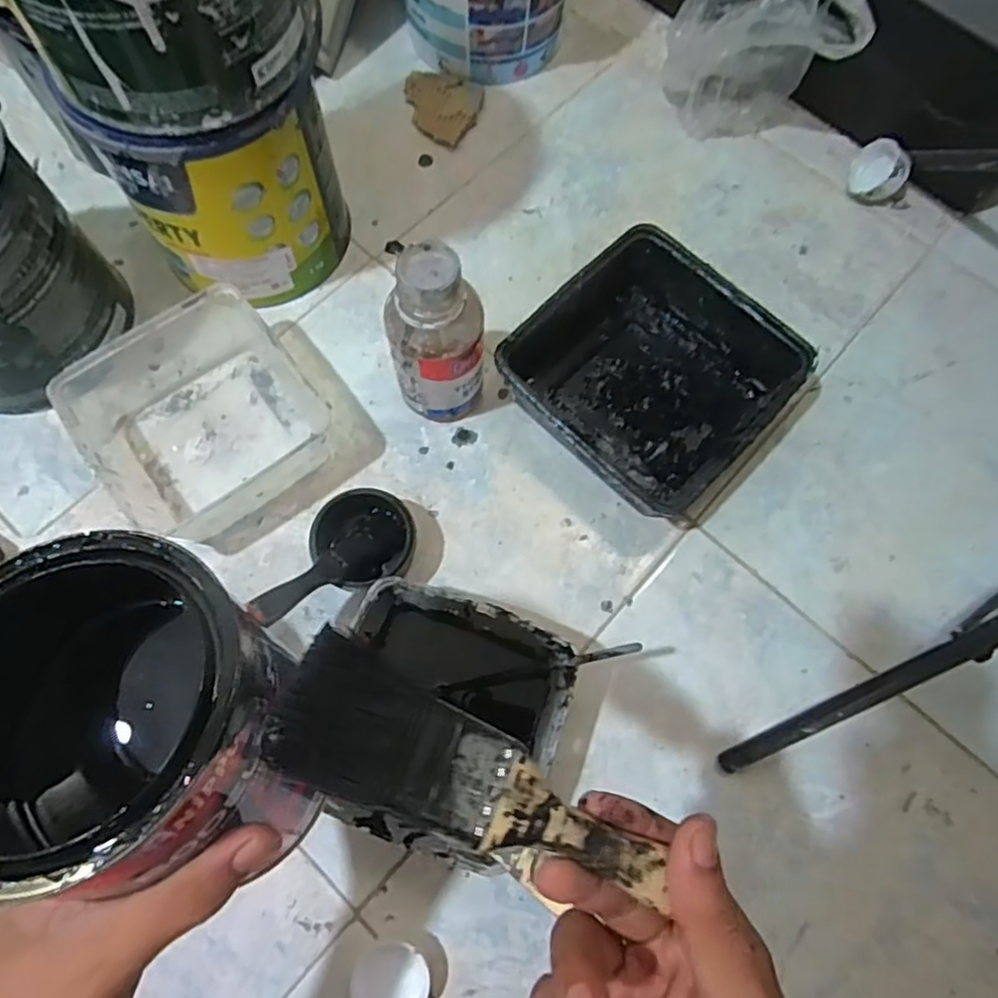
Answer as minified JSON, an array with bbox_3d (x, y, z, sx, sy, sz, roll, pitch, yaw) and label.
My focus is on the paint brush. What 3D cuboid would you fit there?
[{"bbox_3d":[-0.003,0.093,0.208,0.141,0.010,0.038,34,73,-15],"label":"paint brush"}]

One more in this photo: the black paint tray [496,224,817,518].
[{"bbox_3d":[0.129,-0.102,0.568,0.200,0.071,0.199,-43,78,-14],"label":"black paint tray"}]

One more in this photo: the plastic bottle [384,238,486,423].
[{"bbox_3d":[-0.049,-0.119,0.517,0.075,0.164,0.062,-7,73,-4],"label":"plastic bottle"}]

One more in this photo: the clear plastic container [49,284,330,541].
[{"bbox_3d":[-0.241,-0.069,0.545,0.176,0.072,0.169,-41,78,-13],"label":"clear plastic container"}]

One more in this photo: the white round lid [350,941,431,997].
[{"bbox_3d":[-0.072,0.325,0.443,0.050,0.021,0.049,1,72,-2],"label":"white round lid"}]

